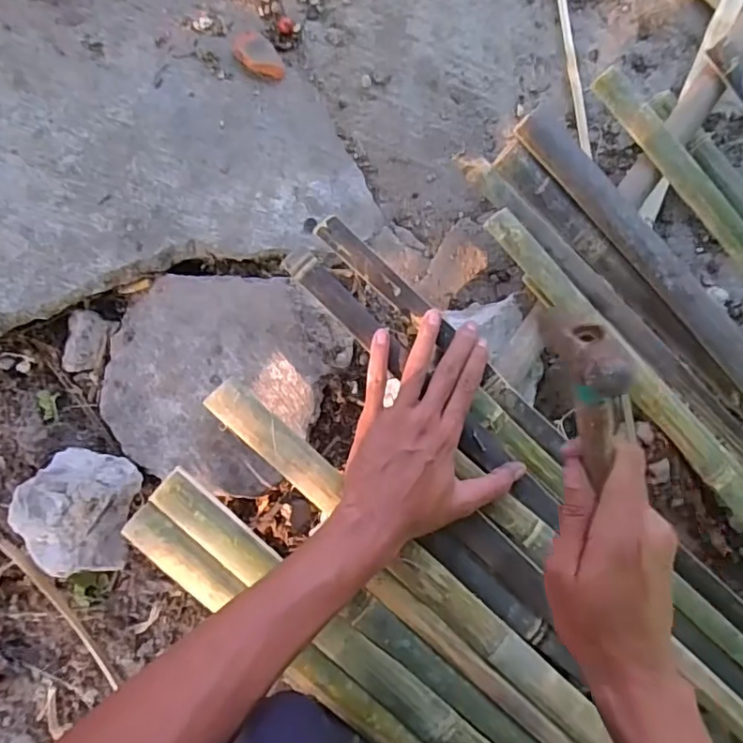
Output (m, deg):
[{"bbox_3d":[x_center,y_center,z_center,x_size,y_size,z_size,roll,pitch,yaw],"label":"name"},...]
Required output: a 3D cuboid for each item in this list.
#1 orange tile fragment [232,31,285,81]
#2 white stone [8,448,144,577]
[{"bbox_3d":[-0.112,-0.310,0.562,0.033,0.015,0.056,-45,93,-8],"label":"orange tile fragment"},{"bbox_3d":[-0.248,0.117,0.478,0.087,0.040,0.099,14,88,-6],"label":"white stone"}]

